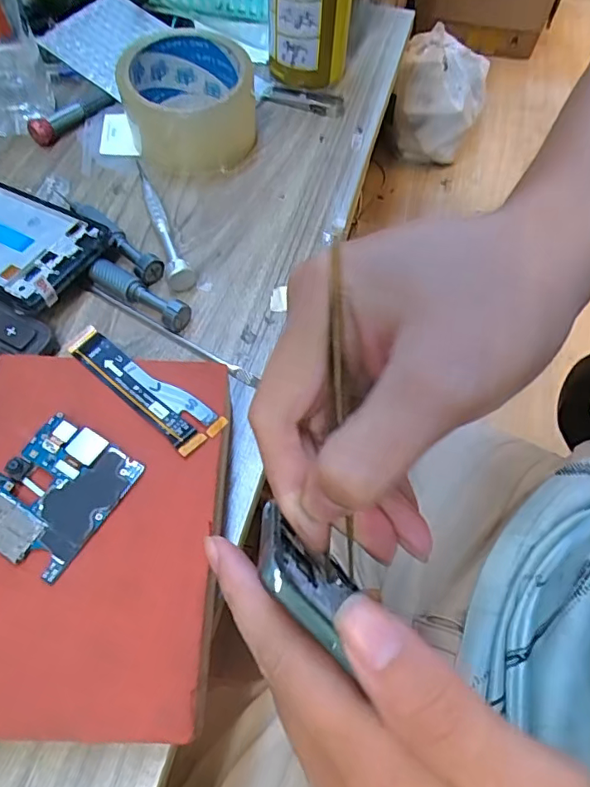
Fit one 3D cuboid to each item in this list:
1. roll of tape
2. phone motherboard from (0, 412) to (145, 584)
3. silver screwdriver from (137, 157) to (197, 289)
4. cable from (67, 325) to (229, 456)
[{"bbox_3d":[-0.077,-0.213,0.388,0.095,0.053,0.090,3,60,-2],"label":"roll of tape"},{"bbox_3d":[-0.102,0.042,0.224,0.049,0.005,0.059,28,62,12],"label":"phone motherboard"},{"bbox_3d":[-0.090,-0.122,0.359,0.018,0.018,0.122,-14,62,-12],"label":"silver screwdriver"},{"bbox_3d":[-0.075,-0.003,0.256,0.090,0.005,0.023,35,65,16],"label":"cable"}]

